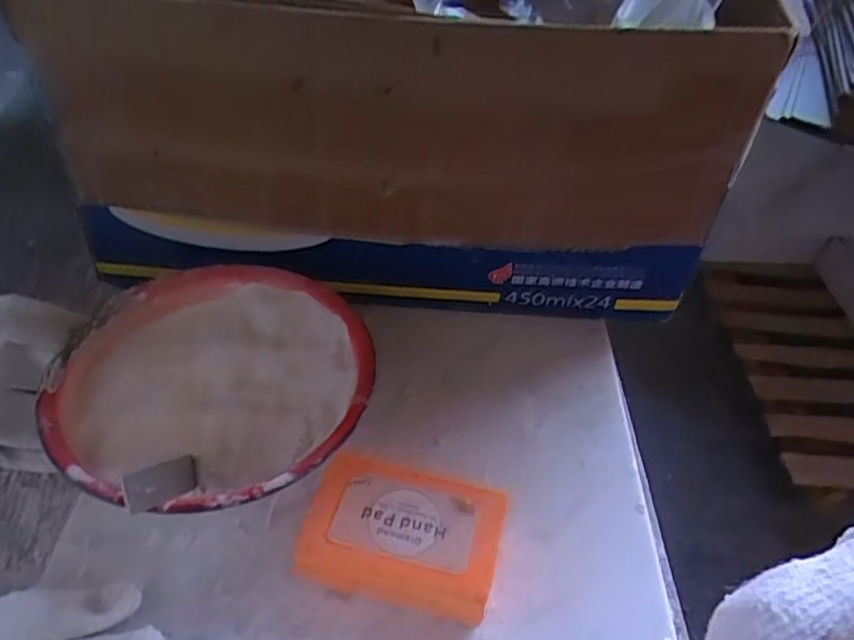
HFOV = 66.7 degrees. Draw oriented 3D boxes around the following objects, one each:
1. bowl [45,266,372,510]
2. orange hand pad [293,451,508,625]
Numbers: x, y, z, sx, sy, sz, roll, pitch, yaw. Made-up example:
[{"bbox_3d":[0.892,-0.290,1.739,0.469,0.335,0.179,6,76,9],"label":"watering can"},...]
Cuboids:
[{"bbox_3d":[-0.115,0.043,0.366,0.157,0.052,0.164,3,46,-3],"label":"bowl"},{"bbox_3d":[-0.011,0.108,0.321,0.091,0.033,0.063,11,44,8],"label":"orange hand pad"}]

